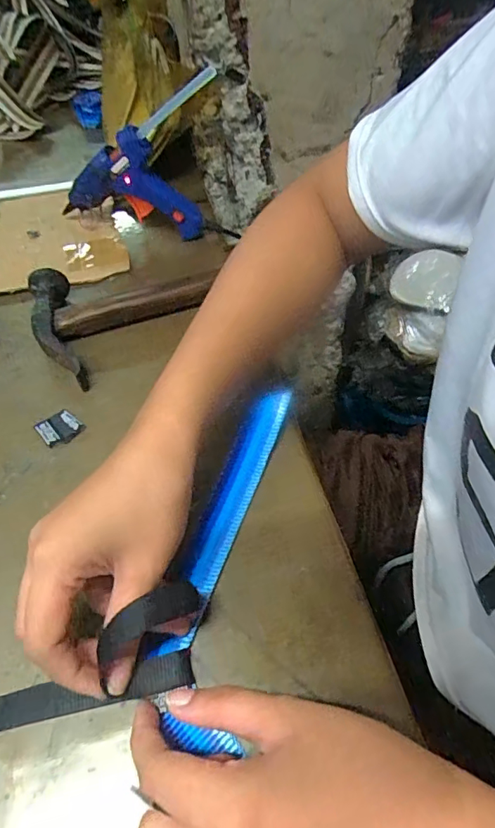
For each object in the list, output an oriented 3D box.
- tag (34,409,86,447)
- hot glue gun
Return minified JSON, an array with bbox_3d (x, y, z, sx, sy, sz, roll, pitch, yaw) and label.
[{"bbox_3d":[-0.132,0.009,0.335,0.027,0.004,0.026,-33,58,-23],"label":"tag"},{"bbox_3d":[-0.097,-0.228,0.436,0.176,0.137,0.025,10,52,8],"label":"hot glue gun"}]

